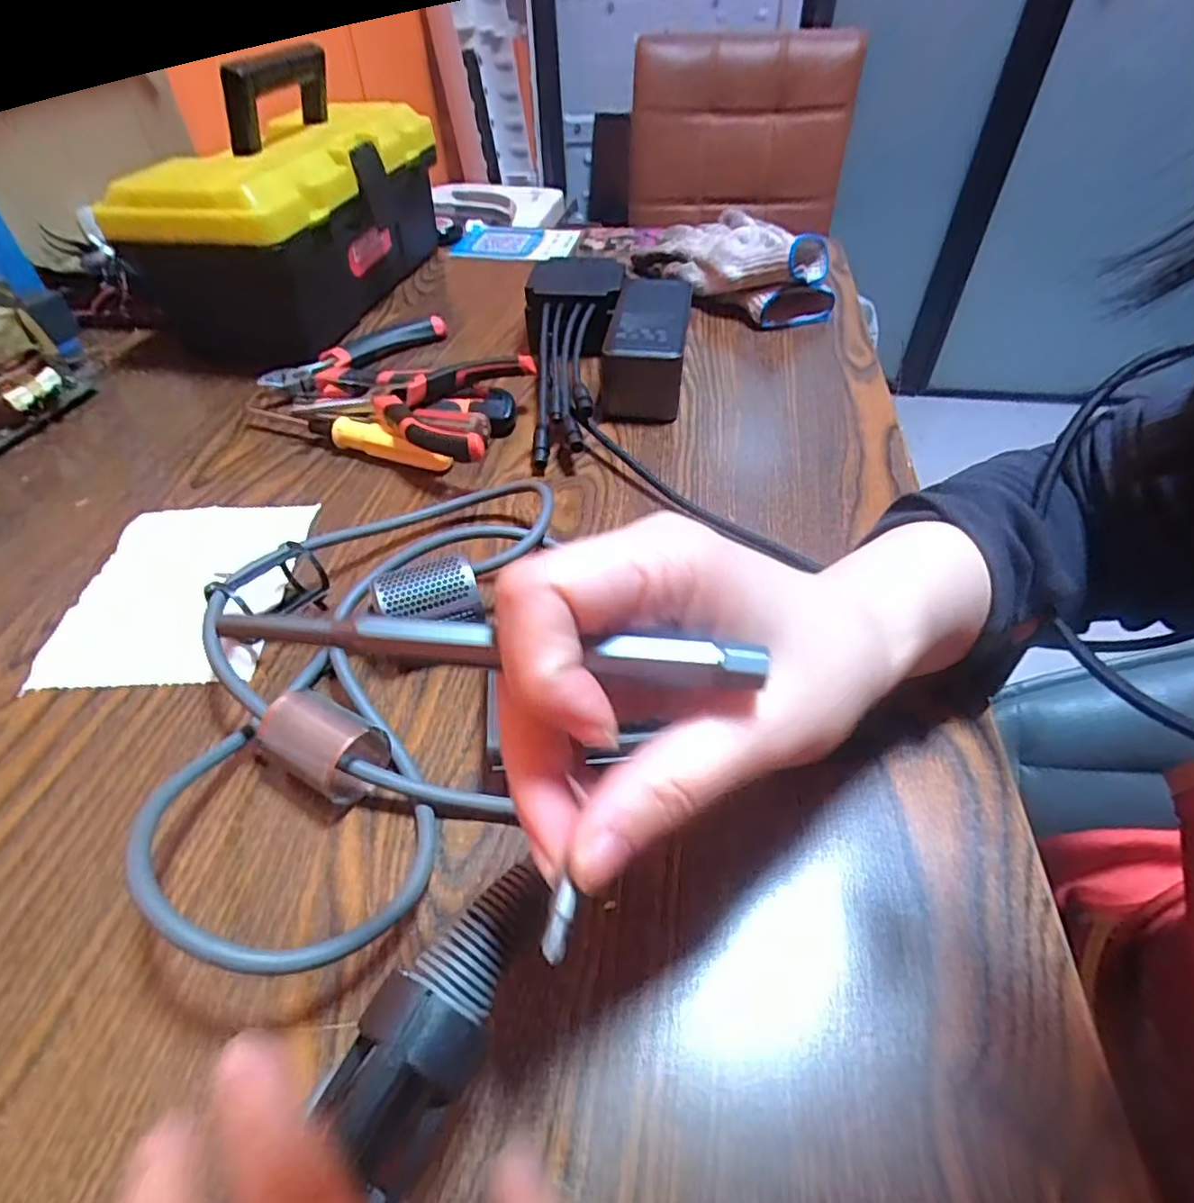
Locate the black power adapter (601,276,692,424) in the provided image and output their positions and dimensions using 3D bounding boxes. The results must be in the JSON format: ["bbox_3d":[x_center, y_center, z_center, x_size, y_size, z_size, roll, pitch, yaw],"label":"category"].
[{"bbox_3d":[0.037,-0.184,0.464,0.057,0.054,0.120,5,46,5],"label":"black power adapter"}]

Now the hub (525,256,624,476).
[{"bbox_3d":[-0.019,-0.183,0.469,0.071,0.060,0.234,0,46,0],"label":"hub"}]

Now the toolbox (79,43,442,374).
[{"bbox_3d":[-0.266,-0.327,0.549,0.159,0.154,0.274,16,48,15],"label":"toolbox"}]

